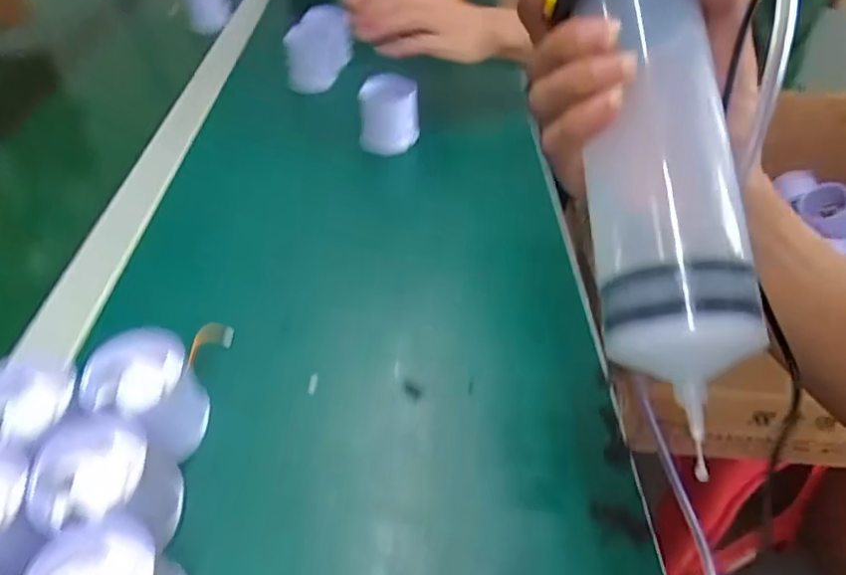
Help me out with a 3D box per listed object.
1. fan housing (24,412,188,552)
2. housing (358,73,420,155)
[{"bbox_3d":[-0.154,0.103,0.290,0.056,0.052,0.057,-13,45,-13],"label":"fan housing"},{"bbox_3d":[-0.033,-0.169,0.574,0.056,0.067,0.034,-4,44,-4],"label":"housing"}]

